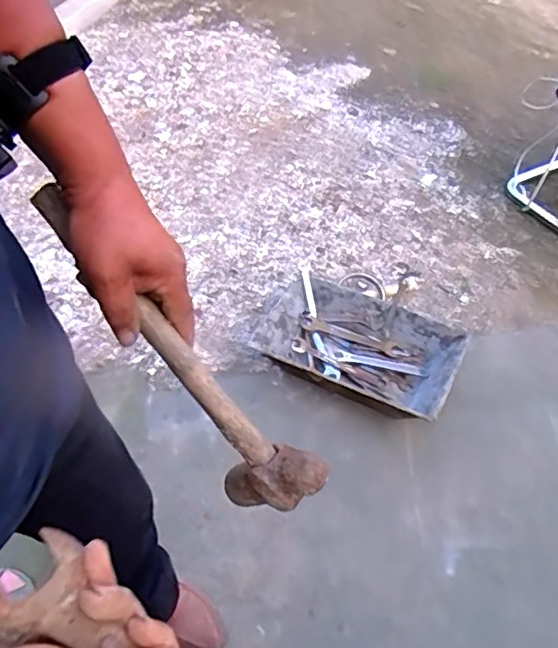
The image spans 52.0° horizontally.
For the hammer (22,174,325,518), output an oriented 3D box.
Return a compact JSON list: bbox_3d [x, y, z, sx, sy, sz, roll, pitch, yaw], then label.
[{"bbox_3d":[-0.091,0.025,0.457,0.304,0.117,0.031,49,59,1],"label":"hammer"}]

